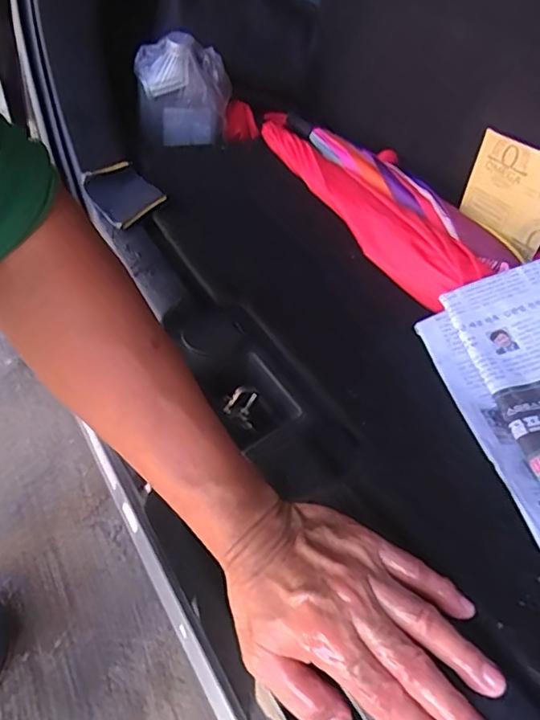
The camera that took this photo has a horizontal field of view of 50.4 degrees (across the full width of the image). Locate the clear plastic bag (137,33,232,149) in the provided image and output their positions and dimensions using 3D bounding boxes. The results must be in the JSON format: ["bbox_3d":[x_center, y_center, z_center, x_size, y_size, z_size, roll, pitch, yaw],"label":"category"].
[{"bbox_3d":[-0.128,-0.398,0.856,0.131,0.148,0.032,-3,42,-12],"label":"clear plastic bag"}]

